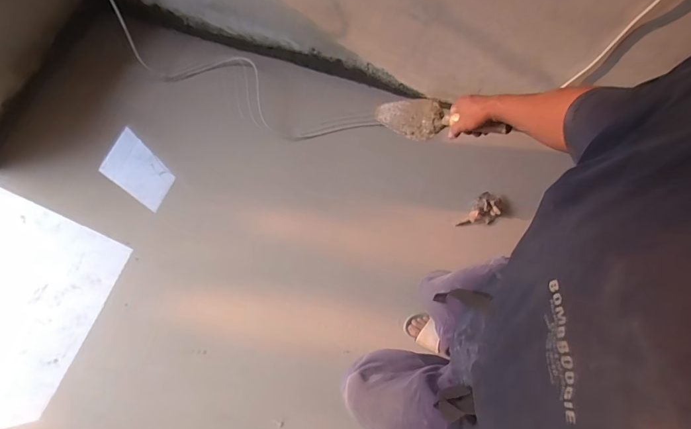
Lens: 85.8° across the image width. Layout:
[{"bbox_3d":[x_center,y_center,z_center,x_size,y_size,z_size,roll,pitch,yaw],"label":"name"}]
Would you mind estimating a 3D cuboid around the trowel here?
[{"bbox_3d":[0.187,-0.193,0.767,0.289,0.060,0.070,21,66,41],"label":"trowel"}]

